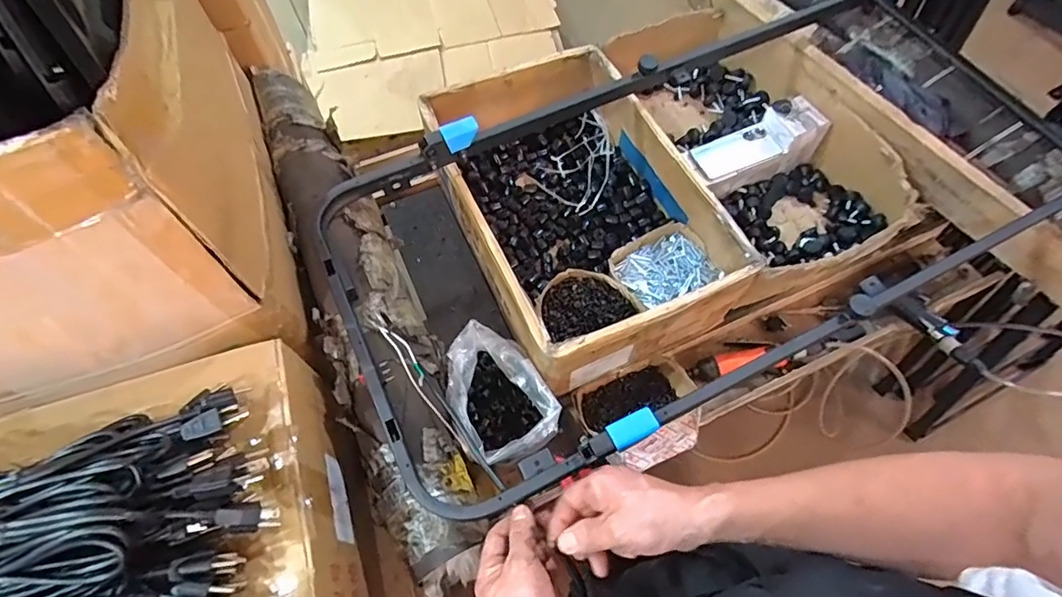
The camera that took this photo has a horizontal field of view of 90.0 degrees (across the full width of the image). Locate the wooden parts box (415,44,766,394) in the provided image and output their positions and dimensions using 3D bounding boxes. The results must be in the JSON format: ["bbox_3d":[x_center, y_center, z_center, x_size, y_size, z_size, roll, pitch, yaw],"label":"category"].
[{"bbox_3d":[0.073,-0.152,0.891,0.363,0.165,0.532,-23,65,-11],"label":"wooden parts box"}]

